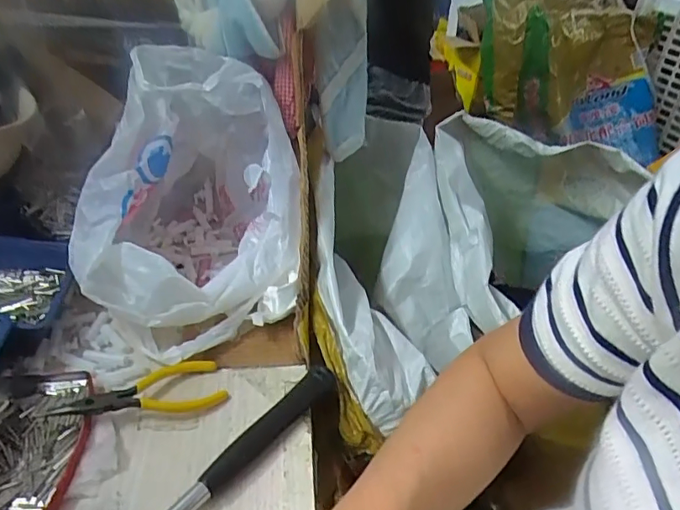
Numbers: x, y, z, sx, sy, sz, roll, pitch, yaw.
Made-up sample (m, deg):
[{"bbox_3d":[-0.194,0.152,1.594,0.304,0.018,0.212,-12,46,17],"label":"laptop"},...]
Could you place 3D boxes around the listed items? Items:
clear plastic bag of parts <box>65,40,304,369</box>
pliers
[{"bbox_3d":[-0.128,-0.069,0.497,0.172,0.201,0.268,0,33,-5],"label":"clear plastic bag of parts"},{"bbox_3d":[-0.151,0.107,0.393,0.126,0.019,0.044,-14,37,-25],"label":"pliers"}]

